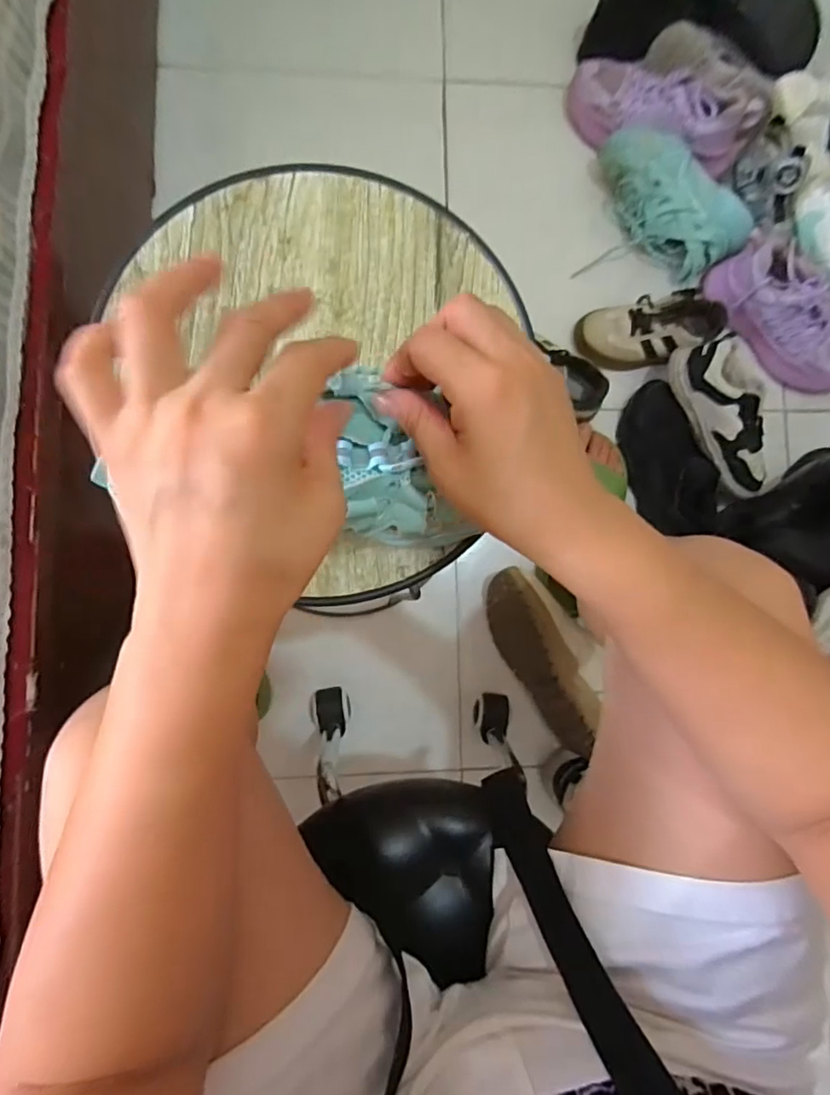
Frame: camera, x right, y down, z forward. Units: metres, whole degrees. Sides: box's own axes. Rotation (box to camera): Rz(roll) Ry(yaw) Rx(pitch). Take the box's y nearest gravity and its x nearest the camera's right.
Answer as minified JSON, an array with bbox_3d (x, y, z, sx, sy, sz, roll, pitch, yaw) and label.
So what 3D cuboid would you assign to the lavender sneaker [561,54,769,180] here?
[{"bbox_3d":[0.352,-0.624,0.797,0.262,0.110,0.096,18,83,-4],"label":"lavender sneaker"}]

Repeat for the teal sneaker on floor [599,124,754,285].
[{"bbox_3d":[0.350,-0.479,0.791,0.231,0.101,0.092,37,82,-2],"label":"teal sneaker on floor"}]

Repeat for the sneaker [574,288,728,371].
[{"bbox_3d":[0.328,-0.306,0.786,0.186,0.068,0.093,-10,86,7],"label":"sneaker"}]

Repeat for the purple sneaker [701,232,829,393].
[{"bbox_3d":[0.531,-0.323,0.787,0.246,0.083,0.087,44,82,-1],"label":"purple sneaker"}]

